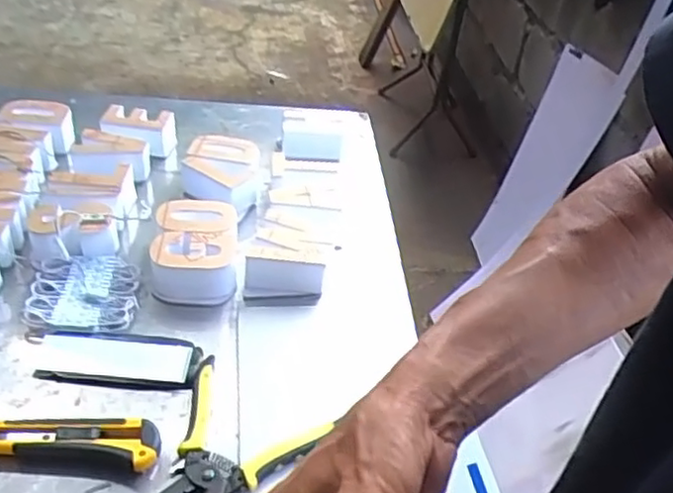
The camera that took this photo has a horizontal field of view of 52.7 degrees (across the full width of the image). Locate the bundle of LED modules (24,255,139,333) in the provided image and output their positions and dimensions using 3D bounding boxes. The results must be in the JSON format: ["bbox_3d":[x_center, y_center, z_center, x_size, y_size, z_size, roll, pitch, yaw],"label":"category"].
[{"bbox_3d":[-0.249,0.048,0.670,0.102,0.022,0.097,-1,39,-10],"label":"bundle of LED modules"}]

